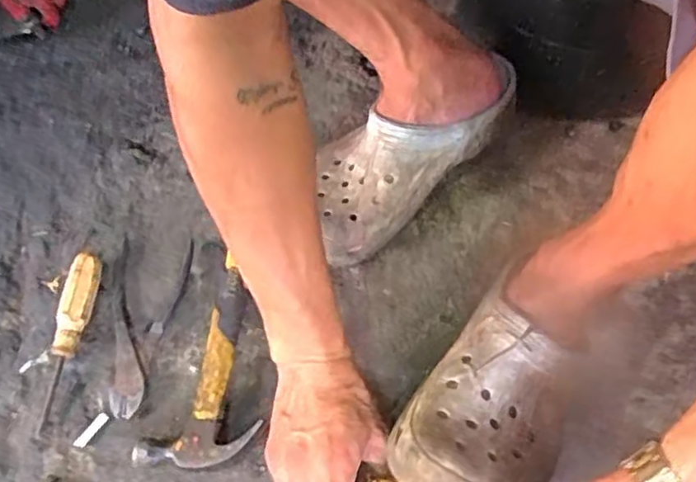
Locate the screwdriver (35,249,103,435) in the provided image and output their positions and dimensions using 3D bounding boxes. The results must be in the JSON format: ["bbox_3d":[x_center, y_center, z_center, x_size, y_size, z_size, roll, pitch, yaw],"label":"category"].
[{"bbox_3d":[-0.250,0.086,0.587,0.026,0.024,0.157,4,65,7],"label":"screwdriver"}]

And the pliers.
[{"bbox_3d":[-0.186,0.073,0.606,0.070,0.013,0.174,-3,59,3],"label":"pliers"}]

